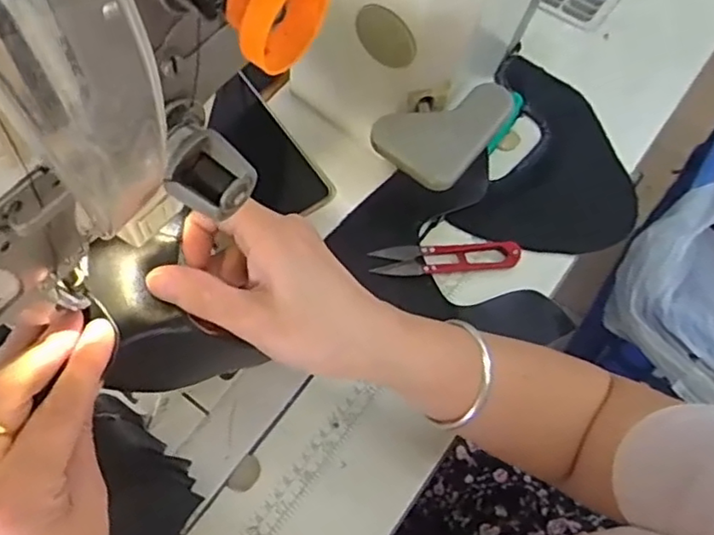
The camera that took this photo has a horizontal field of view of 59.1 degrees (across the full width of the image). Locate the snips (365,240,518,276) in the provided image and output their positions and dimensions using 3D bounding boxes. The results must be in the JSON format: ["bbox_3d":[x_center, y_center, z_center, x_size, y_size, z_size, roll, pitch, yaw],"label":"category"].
[{"bbox_3d":[0.072,-0.009,0.503,0.115,0.010,0.027,-4,63,-2],"label":"snips"}]

